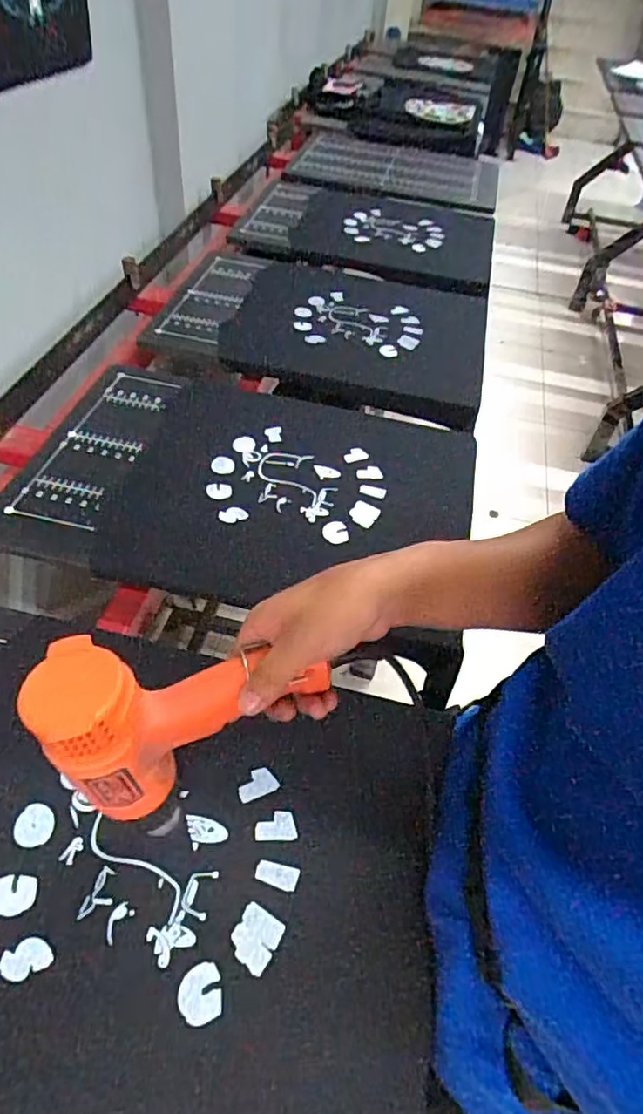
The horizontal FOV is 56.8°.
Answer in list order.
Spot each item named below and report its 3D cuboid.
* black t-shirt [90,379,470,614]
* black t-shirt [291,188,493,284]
[{"bbox_3d":[-0.028,-0.080,0.828,0.465,0.060,0.395,10,49,3],"label":"black t-shirt"},{"bbox_3d":[0.174,-0.787,1.431,0.462,0.032,0.426,12,49,5],"label":"black t-shirt"}]

